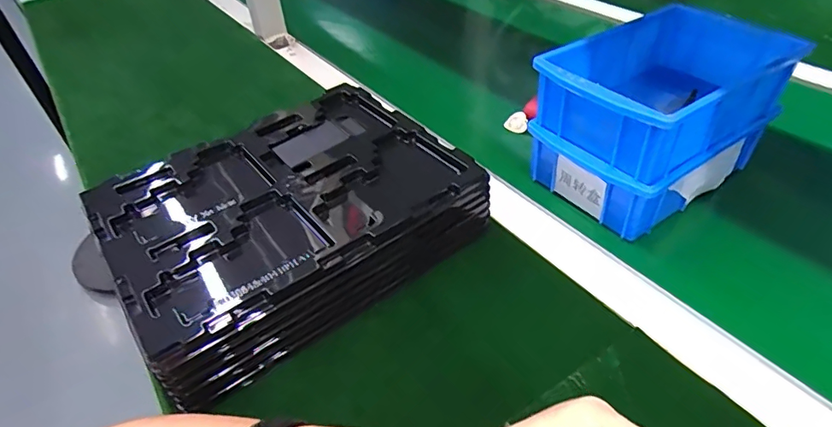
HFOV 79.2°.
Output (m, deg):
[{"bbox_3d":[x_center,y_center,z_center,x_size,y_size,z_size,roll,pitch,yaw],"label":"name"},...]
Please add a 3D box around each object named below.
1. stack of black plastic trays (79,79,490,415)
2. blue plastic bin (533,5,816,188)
[{"bbox_3d":[-0.103,-0.002,0.427,0.270,0.066,0.202,-30,48,-25],"label":"stack of black plastic trays"},{"bbox_3d":[0.219,-0.112,0.442,0.207,0.064,0.133,-27,47,-24],"label":"blue plastic bin"}]

